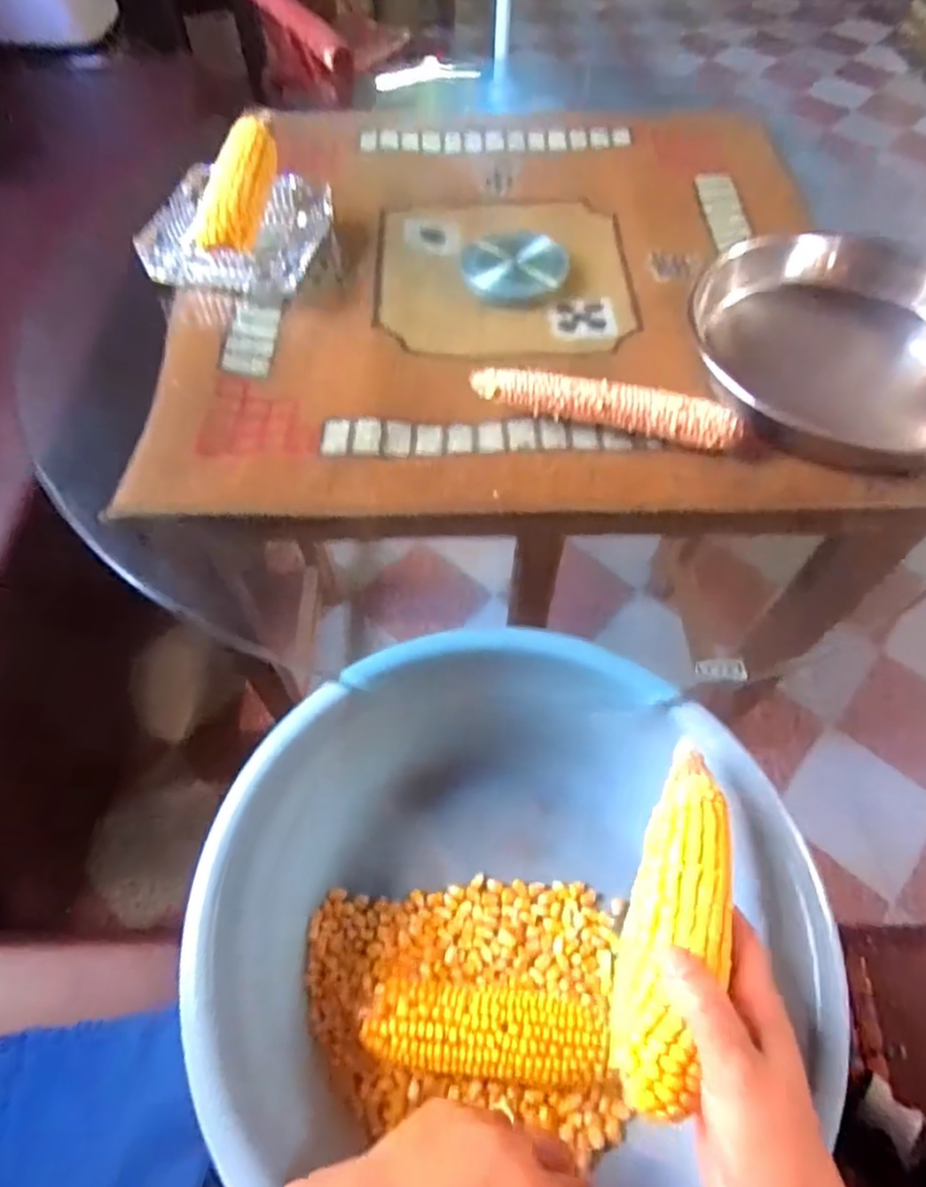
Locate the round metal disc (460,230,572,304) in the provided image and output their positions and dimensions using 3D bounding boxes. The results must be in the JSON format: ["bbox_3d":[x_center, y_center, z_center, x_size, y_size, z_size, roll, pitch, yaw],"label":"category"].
[{"bbox_3d":[0.056,-0.341,0.674,0.111,0.021,0.111,0,59,-1],"label":"round metal disc"}]

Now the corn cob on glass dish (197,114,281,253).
[{"bbox_3d":[-0.213,-0.394,0.624,0.049,0.040,0.162,11,72,5],"label":"corn cob on glass dish"}]

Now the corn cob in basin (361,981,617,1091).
[{"bbox_3d":[0.014,0.269,0.402,0.146,0.048,0.051,6,59,3],"label":"corn cob in basin"}]

